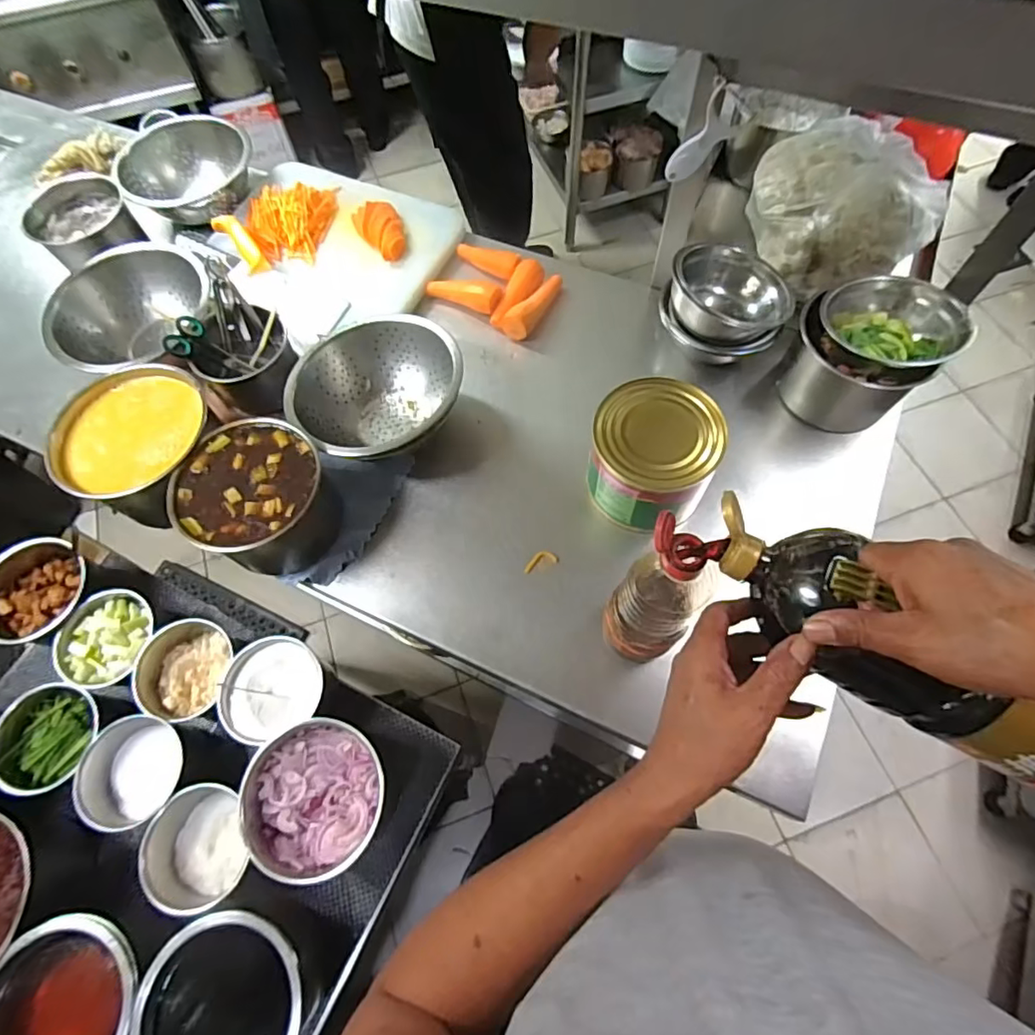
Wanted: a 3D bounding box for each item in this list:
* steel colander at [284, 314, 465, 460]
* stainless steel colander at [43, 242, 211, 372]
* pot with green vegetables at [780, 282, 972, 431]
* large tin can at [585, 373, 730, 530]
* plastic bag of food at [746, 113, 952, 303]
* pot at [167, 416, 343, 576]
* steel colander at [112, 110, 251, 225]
[{"bbox_3d":[-0.189,-0.165,0.770,0.215,0.107,0.204,-1,65,2],"label":"steel colander"},{"bbox_3d":[-0.563,-0.291,0.843,0.216,0.130,0.205,7,65,5],"label":"stainless steel colander"},{"bbox_3d":[0.460,-0.212,0.740,0.159,0.152,0.149,-1,65,2],"label":"pot with green vegetables"},{"bbox_3d":[0.162,-0.065,0.693,0.145,0.134,0.155,-1,65,2],"label":"large tin can"},{"bbox_3d":[0.525,-0.484,0.868,0.265,0.132,0.244,-12,65,-3],"label":"plastic bag of food"},{"bbox_3d":[-0.321,-0.021,0.706,0.165,0.119,0.163,-1,65,2],"label":"pot"},{"bbox_3d":[-0.588,-0.607,0.984,0.230,0.085,0.191,1,65,3],"label":"steel colander"}]

